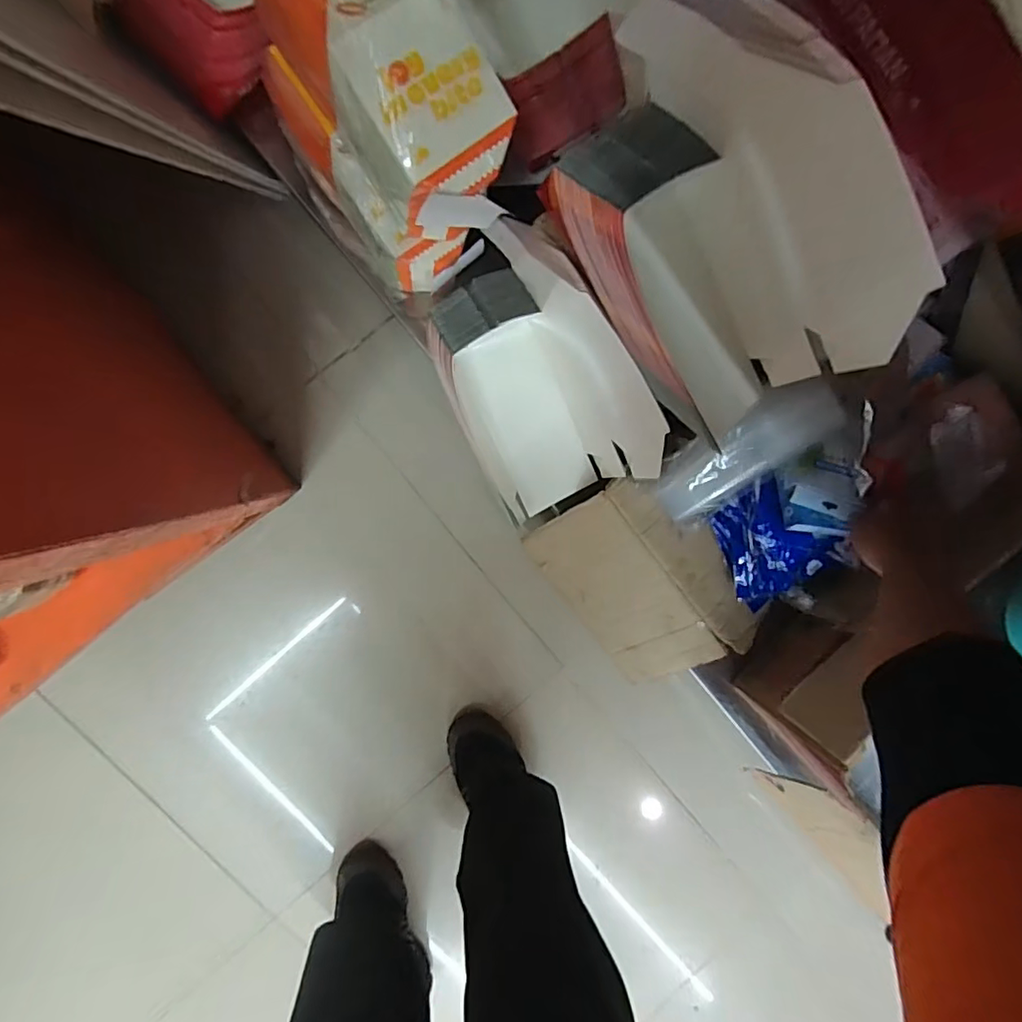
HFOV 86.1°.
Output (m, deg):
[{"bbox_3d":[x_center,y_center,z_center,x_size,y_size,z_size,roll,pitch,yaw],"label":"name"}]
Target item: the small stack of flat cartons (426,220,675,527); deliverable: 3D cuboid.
[{"bbox_3d":[0.037,-0.164,0.681,0.215,0.084,0.317,-28,98,-6],"label":"small stack of flat cartons"}]

